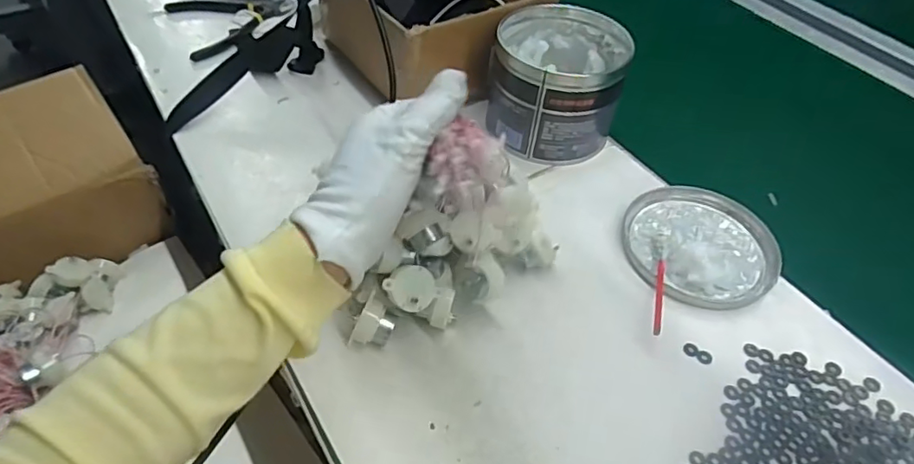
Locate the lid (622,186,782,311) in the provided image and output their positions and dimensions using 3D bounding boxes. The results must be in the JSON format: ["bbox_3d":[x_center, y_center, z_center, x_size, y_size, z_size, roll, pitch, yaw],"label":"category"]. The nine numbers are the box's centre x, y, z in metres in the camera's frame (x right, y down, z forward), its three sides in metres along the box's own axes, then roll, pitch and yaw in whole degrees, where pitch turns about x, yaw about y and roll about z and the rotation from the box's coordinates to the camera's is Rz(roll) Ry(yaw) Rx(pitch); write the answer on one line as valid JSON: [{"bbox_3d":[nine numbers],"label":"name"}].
[{"bbox_3d":[0.213,0.009,0.495,0.126,0.022,0.128,3,48,-3],"label":"lid"}]

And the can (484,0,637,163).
[{"bbox_3d":[0.100,-0.150,0.567,0.121,0.108,0.132,3,48,-3],"label":"can"}]

